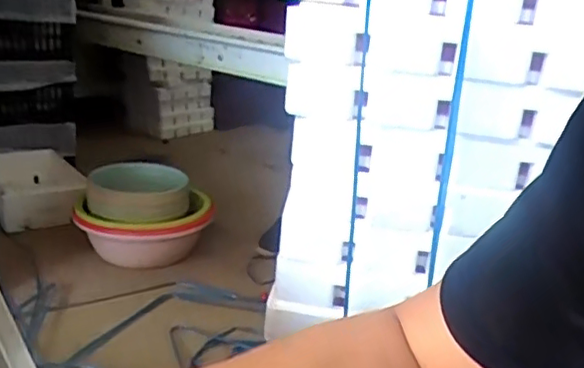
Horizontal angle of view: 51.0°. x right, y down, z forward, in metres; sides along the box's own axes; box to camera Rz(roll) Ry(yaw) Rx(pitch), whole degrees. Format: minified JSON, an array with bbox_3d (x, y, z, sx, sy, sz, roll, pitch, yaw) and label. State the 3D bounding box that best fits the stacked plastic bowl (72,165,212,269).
[{"bbox_3d":[-0.395,0.064,1.662,0.317,0.208,0.380,1,19,-14],"label":"stacked plastic bowl"}]

